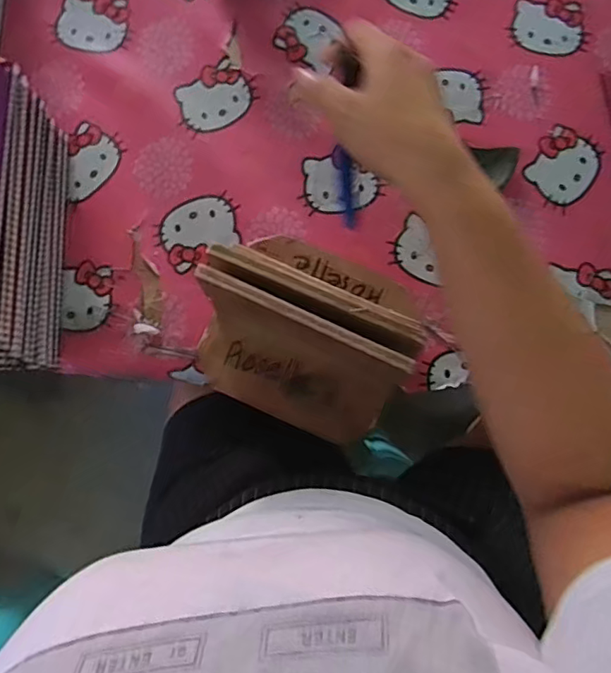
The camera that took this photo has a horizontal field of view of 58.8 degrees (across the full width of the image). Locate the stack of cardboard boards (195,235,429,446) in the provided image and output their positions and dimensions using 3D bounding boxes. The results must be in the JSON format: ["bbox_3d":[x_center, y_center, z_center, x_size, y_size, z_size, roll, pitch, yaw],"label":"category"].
[{"bbox_3d":[-0.001,-0.003,0.486,0.189,0.127,0.155,23,81,4],"label":"stack of cardboard boards"}]

